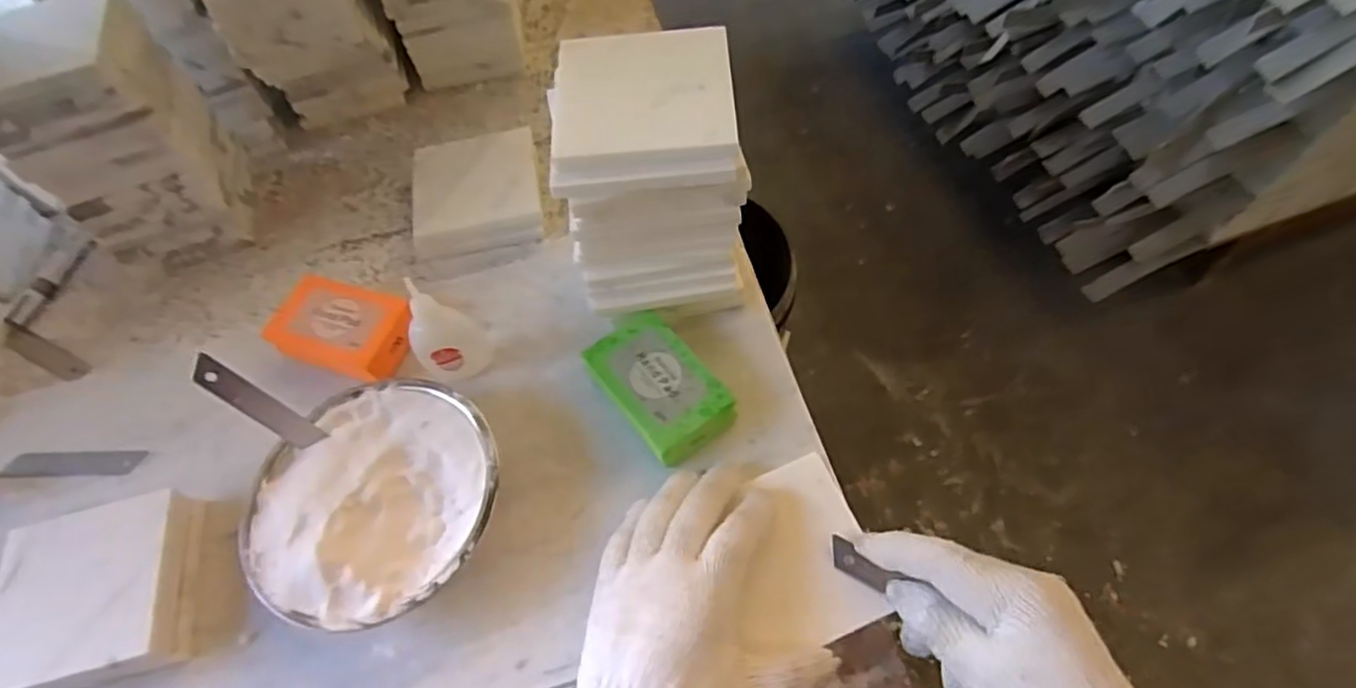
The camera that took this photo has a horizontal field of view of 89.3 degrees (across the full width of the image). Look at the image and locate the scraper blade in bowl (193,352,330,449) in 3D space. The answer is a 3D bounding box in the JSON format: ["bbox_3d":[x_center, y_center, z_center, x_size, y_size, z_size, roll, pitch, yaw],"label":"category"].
[{"bbox_3d":[-0.253,0.037,0.415,0.009,0.084,0.015,4,54,39],"label":"scraper blade in bowl"}]

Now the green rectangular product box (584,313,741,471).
[{"bbox_3d":[-0.014,0.029,0.459,0.058,0.038,0.097,-33,63,-16],"label":"green rectangular product box"}]

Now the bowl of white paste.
[{"bbox_3d":[-0.181,0.098,0.424,0.143,0.045,0.144,-1,59,2],"label":"bowl of white paste"}]

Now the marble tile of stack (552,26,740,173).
[{"bbox_3d":[-0.020,-0.145,0.392,0.099,0.012,0.105,-3,59,1],"label":"marble tile of stack"}]

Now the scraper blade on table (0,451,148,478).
[{"bbox_3d":[-0.425,0.084,0.486,0.096,0.006,0.022,-4,49,4],"label":"scraper blade on table"}]

